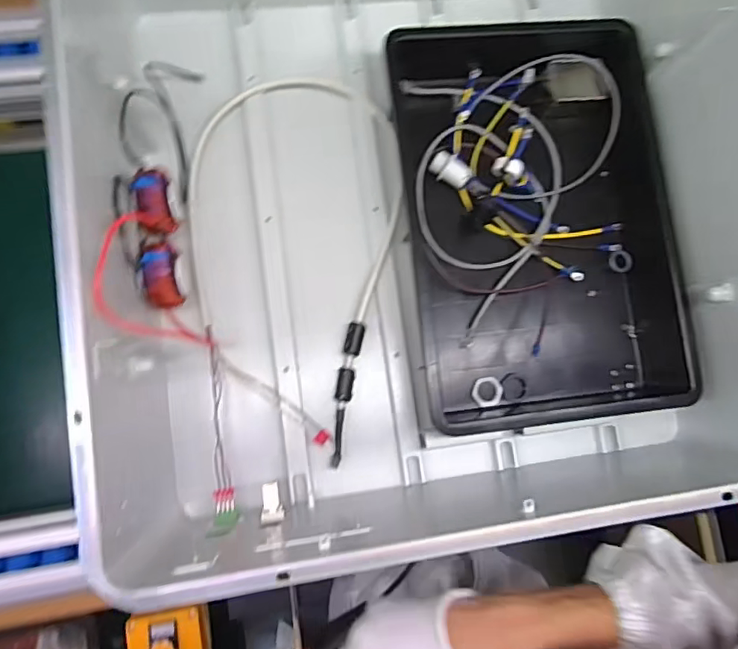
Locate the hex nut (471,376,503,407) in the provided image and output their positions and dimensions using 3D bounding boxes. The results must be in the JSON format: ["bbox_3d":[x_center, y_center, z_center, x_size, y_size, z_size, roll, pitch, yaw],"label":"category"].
[{"bbox_3d":[0.133,0.076,0.611,0.034,0.010,0.033,-3,84,-5],"label":"hex nut"}]

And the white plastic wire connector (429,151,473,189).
[{"bbox_3d":[0.093,-0.176,0.622,0.046,0.025,0.029,35,82,0],"label":"white plastic wire connector"}]

